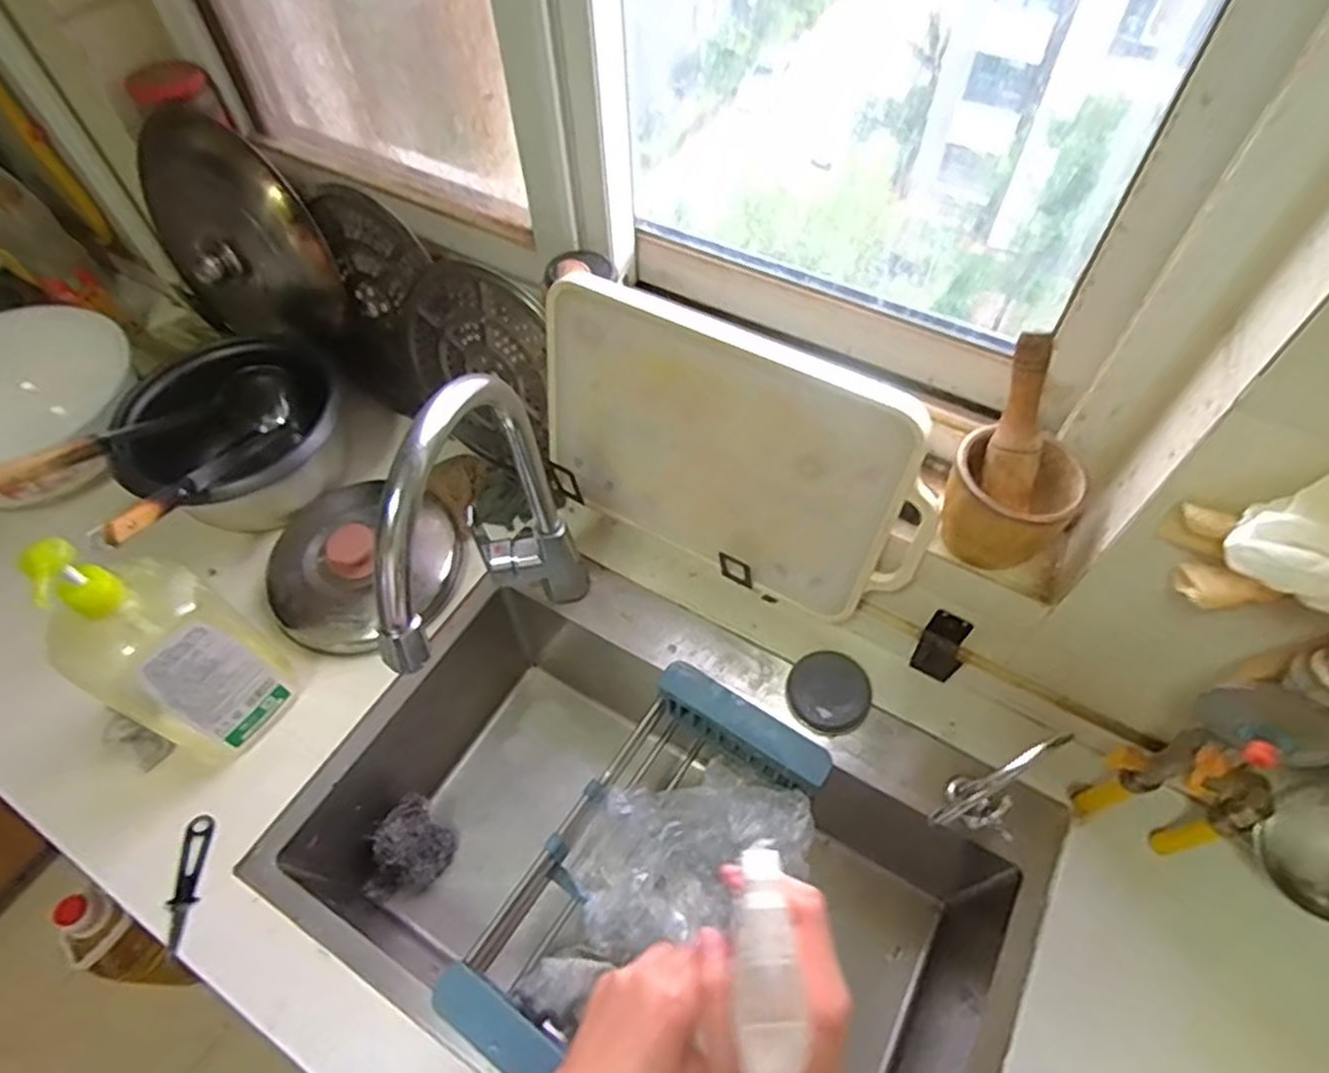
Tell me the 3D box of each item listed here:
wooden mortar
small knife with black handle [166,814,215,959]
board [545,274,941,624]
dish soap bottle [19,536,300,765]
[{"bbox_3d":[0.290,-0.024,0.626,0.099,0.097,0.090,13,57,11],"label":"wooden mortar"},{"bbox_3d":[-0.437,0.318,0.668,0.025,0.010,0.117,-5,56,-2],"label":"small knife with black handle"},{"bbox_3d":[0.054,-0.071,0.700,0.391,0.276,0.017,25,47,17],"label":"board"},{"bbox_3d":[-0.446,0.095,0.644,0.091,0.296,0.118,31,62,21],"label":"dish soap bottle"}]

